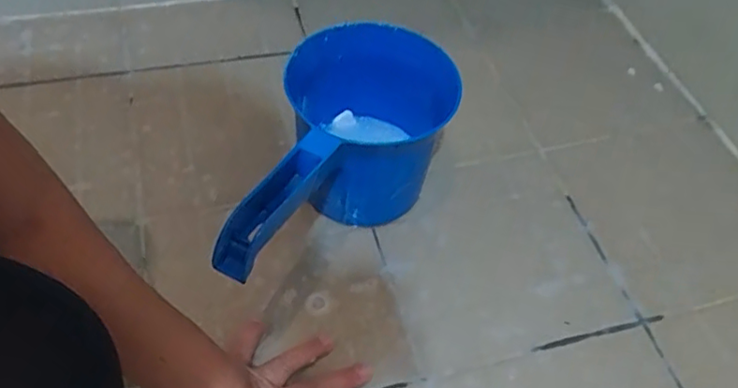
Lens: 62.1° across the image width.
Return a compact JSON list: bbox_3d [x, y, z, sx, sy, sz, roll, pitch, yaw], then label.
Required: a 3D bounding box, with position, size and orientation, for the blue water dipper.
[{"bbox_3d":[-0.030,-0.019,0.491,0.147,0.139,0.264,17,41,7],"label":"blue water dipper"}]

